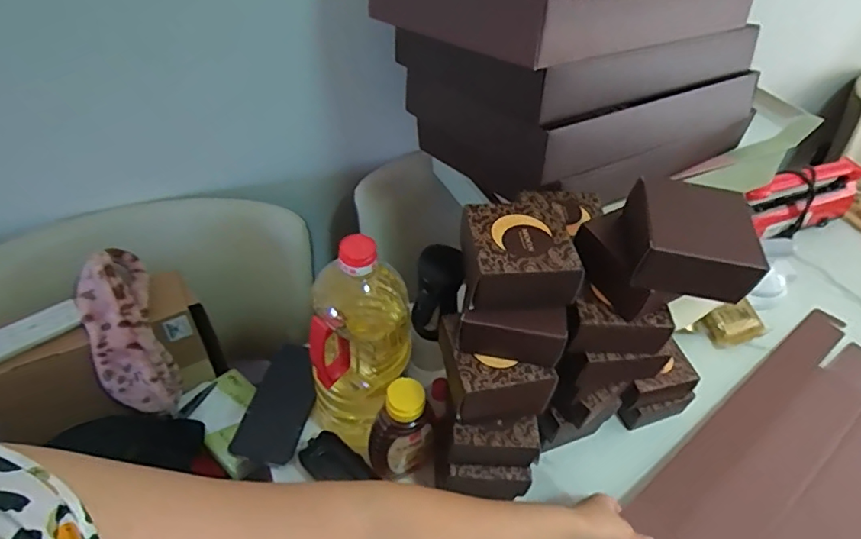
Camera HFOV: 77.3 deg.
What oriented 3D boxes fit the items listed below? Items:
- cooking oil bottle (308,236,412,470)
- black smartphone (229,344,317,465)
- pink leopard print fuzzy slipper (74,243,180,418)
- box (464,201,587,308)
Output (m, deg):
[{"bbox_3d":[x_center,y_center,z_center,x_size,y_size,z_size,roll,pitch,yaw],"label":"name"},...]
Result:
[{"bbox_3d":[-0.071,0.076,0.574,0.091,0.278,0.110,25,51,16],"label":"cooking oil bottle"},{"bbox_3d":[-0.184,0.167,0.670,0.075,0.011,0.142,18,67,7],"label":"black smartphone"},{"bbox_3d":[-0.391,0.092,0.692,0.083,0.229,0.059,-16,12,-19],"label":"pink leopard print fuzzy slipper"},{"bbox_3d":[0.072,-0.011,0.480,0.094,0.057,0.096,-6,49,-11],"label":"box"}]

